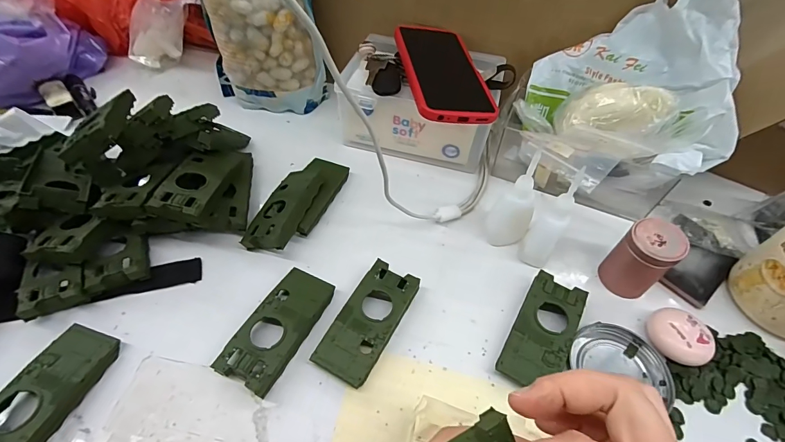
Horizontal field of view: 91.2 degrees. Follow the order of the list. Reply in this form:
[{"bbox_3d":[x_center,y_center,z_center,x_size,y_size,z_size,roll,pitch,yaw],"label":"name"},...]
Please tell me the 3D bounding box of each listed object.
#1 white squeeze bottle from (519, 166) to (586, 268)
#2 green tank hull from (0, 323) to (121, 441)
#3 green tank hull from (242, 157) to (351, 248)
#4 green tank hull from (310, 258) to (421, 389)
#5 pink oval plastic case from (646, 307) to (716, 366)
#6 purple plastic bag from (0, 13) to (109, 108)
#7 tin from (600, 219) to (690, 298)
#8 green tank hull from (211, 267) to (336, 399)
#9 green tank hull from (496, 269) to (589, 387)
[{"bbox_3d":[0.145,0.001,0.353,0.027,0.102,0.029,30,54,20],"label":"white squeeze bottle"},{"bbox_3d":[-0.254,0.127,0.278,0.046,0.020,0.104,15,51,9],"label":"green tank hull"},{"bbox_3d":[-0.099,-0.024,0.402,0.055,0.033,0.134,19,51,12],"label":"green tank hull"},{"bbox_3d":[-0.020,0.083,0.325,0.046,0.018,0.102,24,52,16],"label":"green tank hull"},{"bbox_3d":[0.243,0.098,0.327,0.041,0.022,0.048,-22,54,-20],"label":"pink oval plastic case"},{"bbox_3d":[-0.485,-0.208,0.476,0.105,0.078,0.214,35,56,24],"label":"purple plastic bag"},{"bbox_3d":[0.226,0.035,0.350,0.036,0.069,0.044,-25,55,-22],"label":"tin"},{"bbox_3d":[-0.094,0.088,0.322,0.046,0.020,0.104,22,52,15],"label":"green tank hull"},{"bbox_3d":[0.129,0.093,0.327,0.046,0.021,0.100,26,53,18],"label":"green tank hull"}]

